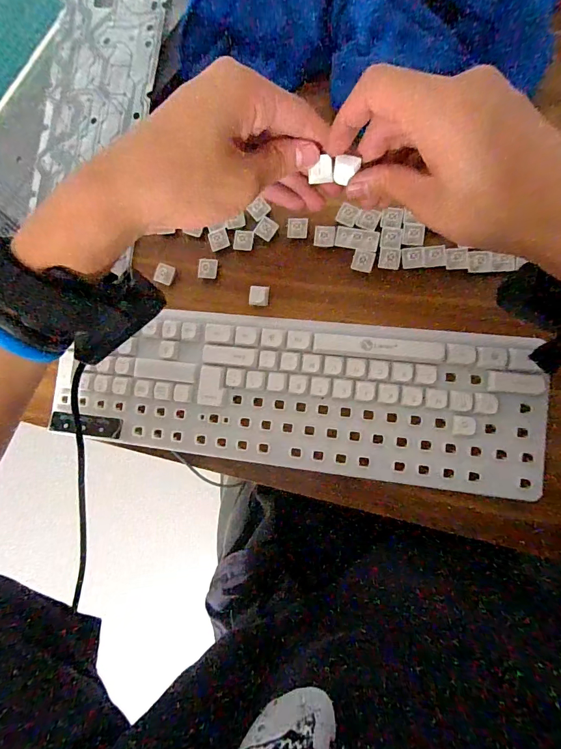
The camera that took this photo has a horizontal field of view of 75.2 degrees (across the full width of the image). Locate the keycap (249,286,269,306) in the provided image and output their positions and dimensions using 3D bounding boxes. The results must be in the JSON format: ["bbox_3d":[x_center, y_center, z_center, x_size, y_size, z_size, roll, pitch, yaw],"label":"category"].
[{"bbox_3d":[-0.019,-0.071,0.330,0.017,0.011,0.017,6,89,9],"label":"keycap"}]

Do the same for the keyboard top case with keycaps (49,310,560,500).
[{"bbox_3d":[0.004,0.013,0.319,0.403,0.021,0.128,8,88,8],"label":"keyboard top case with keycaps"}]

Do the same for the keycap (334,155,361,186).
[{"bbox_3d":[0.044,-0.136,0.242,0.016,0.008,0.015,8,88,8],"label":"keycap"}]

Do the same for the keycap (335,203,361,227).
[{"bbox_3d":[0.059,-0.139,0.320,0.018,0.008,0.017,29,93,8],"label":"keycap"}]

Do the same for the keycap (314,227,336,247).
[{"bbox_3d":[0.039,-0.122,0.319,0.018,0.005,0.016,7,90,9],"label":"keycap"}]

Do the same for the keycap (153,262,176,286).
[{"bbox_3d":[-0.109,-0.094,0.343,0.018,0.005,0.019,19,91,9],"label":"keycap"}]

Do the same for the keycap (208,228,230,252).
[{"bbox_3d":[-0.057,-0.125,0.335,0.018,0.004,0.017,-15,86,8],"label":"keycap"}]

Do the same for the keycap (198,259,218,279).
[{"bbox_3d":[-0.067,-0.098,0.338,0.018,0.009,0.018,0,92,5],"label":"keycap"}]

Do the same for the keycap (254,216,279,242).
[{"bbox_3d":[-0.013,-0.131,0.327,0.016,0.004,0.017,33,93,8],"label":"keycap"}]

